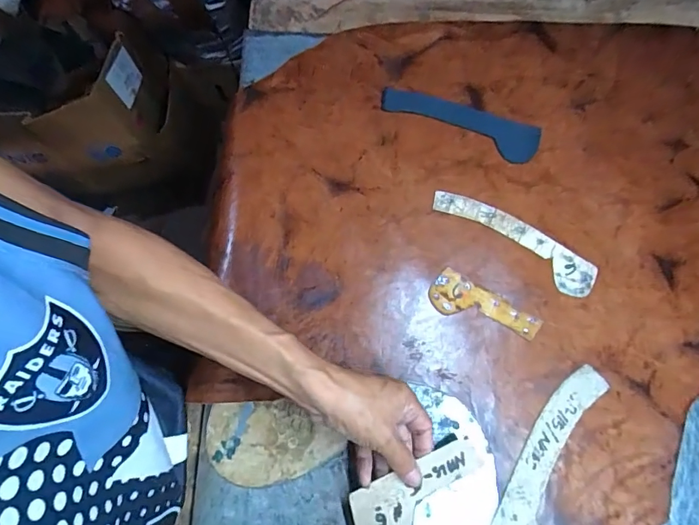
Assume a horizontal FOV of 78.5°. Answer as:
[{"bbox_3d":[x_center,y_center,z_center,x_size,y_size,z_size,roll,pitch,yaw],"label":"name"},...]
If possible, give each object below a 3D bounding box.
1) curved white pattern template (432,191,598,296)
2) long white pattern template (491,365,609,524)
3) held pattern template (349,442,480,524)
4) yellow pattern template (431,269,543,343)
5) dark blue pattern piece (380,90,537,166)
[{"bbox_3d":[0.190,-0.030,0.498,0.197,0.004,0.045,35,79,13],"label":"curved white pattern template"},{"bbox_3d":[0.193,0.196,0.414,0.052,0.005,0.207,28,74,10],"label":"long white pattern template"},{"bbox_3d":[0.061,0.206,0.381,0.122,0.005,0.048,-25,73,-1],"label":"held pattern template"},{"bbox_3d":[0.144,0.052,0.466,0.117,0.005,0.048,31,74,11],"label":"yellow pattern template"},{"bbox_3d":[0.140,-0.180,0.549,0.203,0.006,0.056,20,72,8],"label":"dark blue pattern piece"}]

